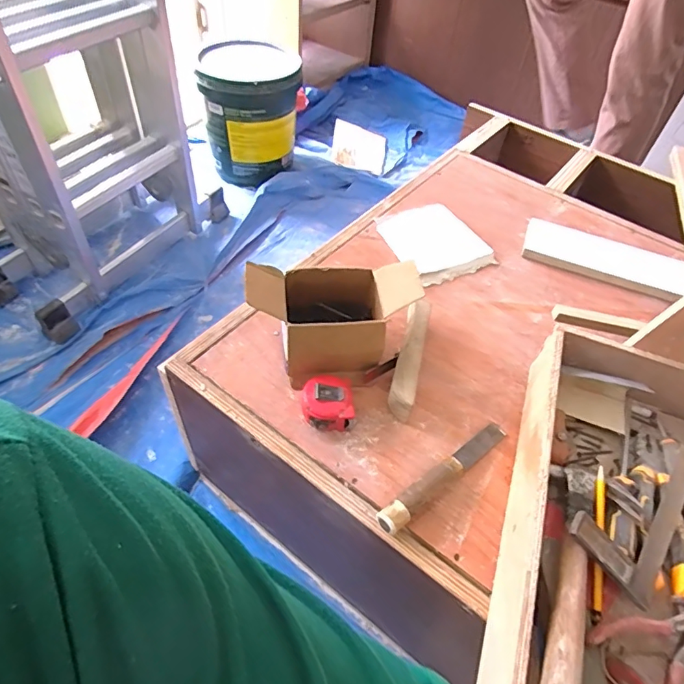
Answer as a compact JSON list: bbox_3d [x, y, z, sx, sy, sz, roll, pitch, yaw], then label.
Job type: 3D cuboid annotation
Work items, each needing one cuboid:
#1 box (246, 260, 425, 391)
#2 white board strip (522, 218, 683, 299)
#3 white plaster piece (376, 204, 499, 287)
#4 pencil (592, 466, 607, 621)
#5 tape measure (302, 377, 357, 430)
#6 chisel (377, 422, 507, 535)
[{"bbox_3d":[-0.013,-0.026,0.612,0.196,0.137,0.117,-2,51,-8],"label":"box"},{"bbox_3d":[0.641,-0.075,0.779,0.674,0.023,0.096,21,61,15],"label":"white board strip"},{"bbox_3d":[0.161,-0.172,0.826,0.148,0.025,0.160,-18,54,-19],"label":"white plaster piece"},{"bbox_3d":[0.265,0.203,0.490,0.014,0.014,0.144,14,66,5],"label":"pencil"},{"bbox_3d":[-0.019,0.074,0.588,0.059,0.043,0.058,-3,51,-8],"label":"tape measure"},{"bbox_3d":[0.122,0.147,0.551,0.206,0.028,0.026,-31,60,-28],"label":"chisel"}]

